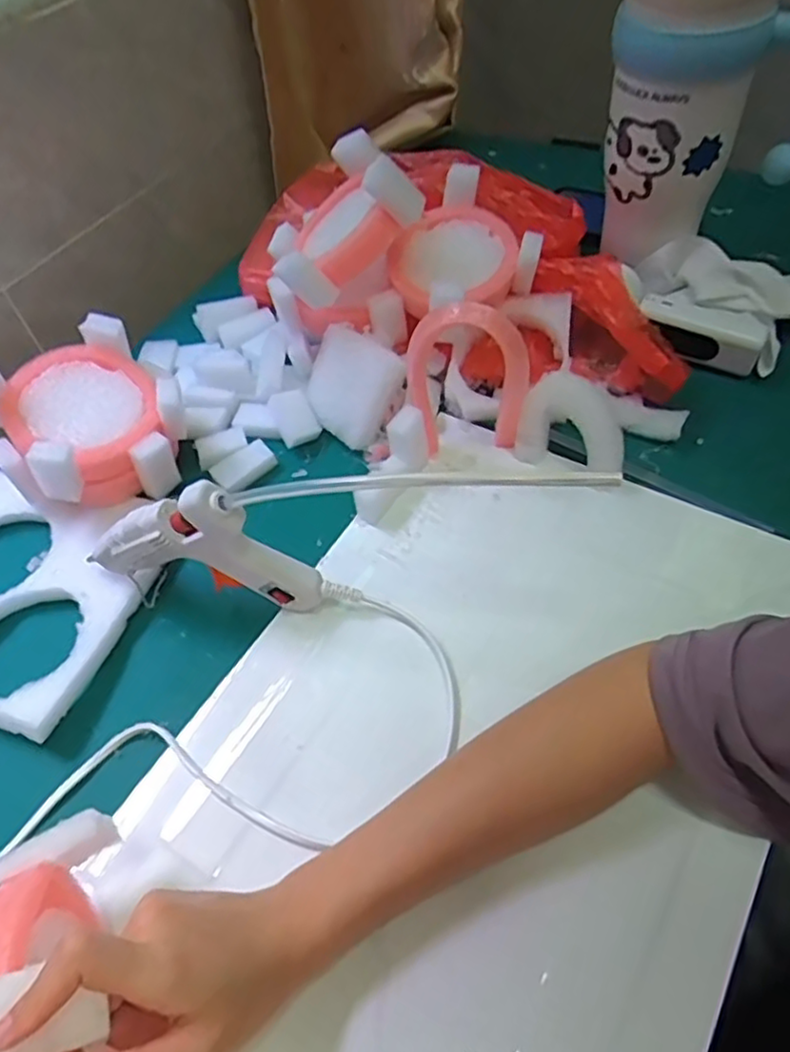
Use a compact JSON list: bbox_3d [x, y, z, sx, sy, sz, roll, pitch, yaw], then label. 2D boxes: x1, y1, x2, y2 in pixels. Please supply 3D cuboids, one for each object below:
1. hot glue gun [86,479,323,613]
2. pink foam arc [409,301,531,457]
[{"bbox_3d":[-0.118,0.014,0.410,0.139,0.102,0.022,5,54,11],"label":"hot glue gun"},{"bbox_3d":[0.049,-0.094,0.444,0.076,0.121,0.016,-2,53,6],"label":"pink foam arc"}]

